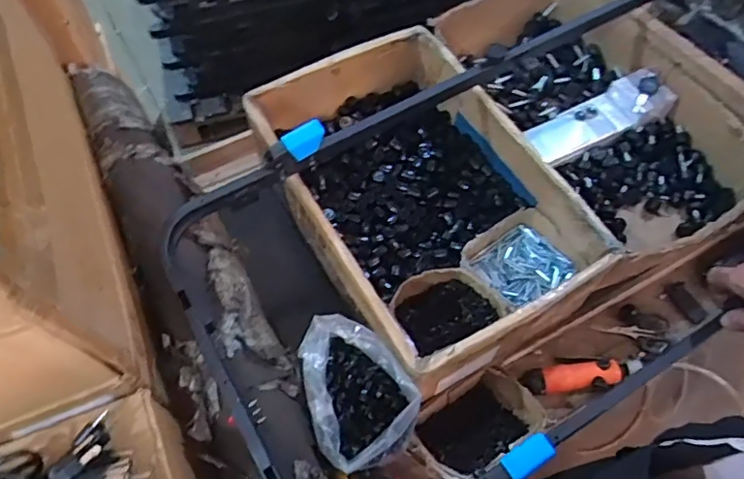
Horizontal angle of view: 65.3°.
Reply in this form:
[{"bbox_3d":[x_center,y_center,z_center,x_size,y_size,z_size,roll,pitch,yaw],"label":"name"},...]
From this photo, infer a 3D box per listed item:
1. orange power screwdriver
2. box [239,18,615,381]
[{"bbox_3d":[0.325,0.212,0.896,0.178,0.045,0.045,-3,62,-2],"label":"orange power screwdriver"},{"bbox_3d":[0.065,-0.082,0.912,0.346,0.151,0.531,-26,65,-14],"label":"box"}]

